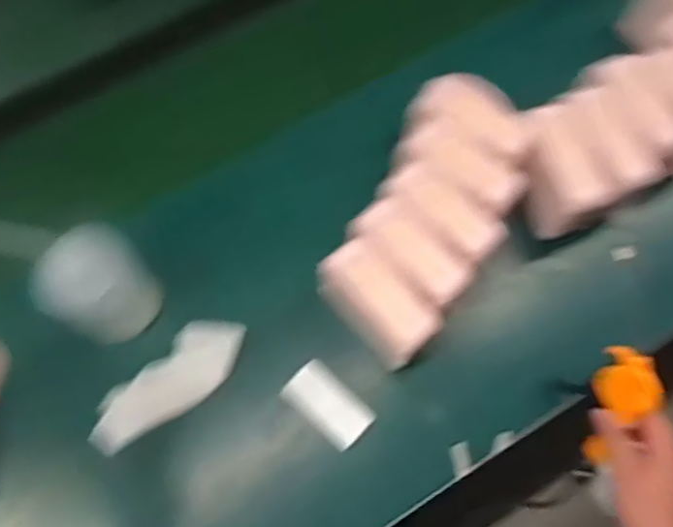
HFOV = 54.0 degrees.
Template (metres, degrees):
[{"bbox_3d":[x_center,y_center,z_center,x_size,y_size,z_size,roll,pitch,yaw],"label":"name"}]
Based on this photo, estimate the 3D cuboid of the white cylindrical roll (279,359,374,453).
[{"bbox_3d":[-0.008,0.153,0.713,0.094,0.061,0.051,40,75,12],"label":"white cylindrical roll"}]

